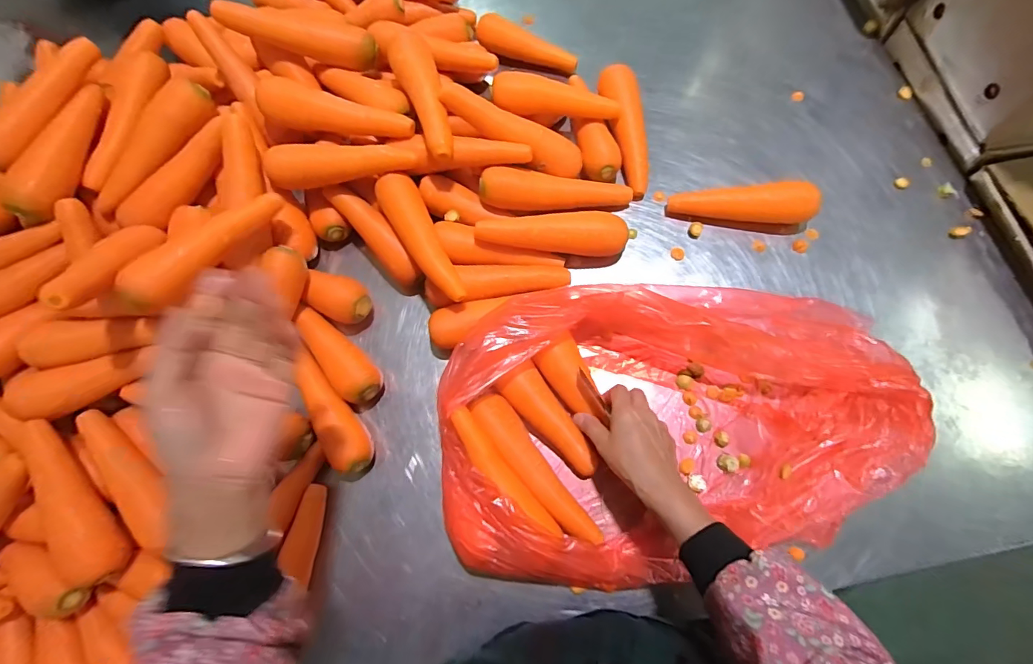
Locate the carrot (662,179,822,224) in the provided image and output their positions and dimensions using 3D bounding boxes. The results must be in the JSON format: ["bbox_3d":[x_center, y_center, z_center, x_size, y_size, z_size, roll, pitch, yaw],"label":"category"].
[{"bbox_3d":[0.299,-0.173,0.579,0.180,0.048,0.039,6,74,4],"label":"carrot"}]

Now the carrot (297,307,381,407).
[{"bbox_3d":[-0.219,0.031,0.544,0.053,0.050,0.137,-44,77,-10],"label":"carrot"}]

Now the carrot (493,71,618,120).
[{"bbox_3d":[0.055,-0.318,0.601,0.181,0.039,0.037,0,72,-18],"label":"carrot"}]

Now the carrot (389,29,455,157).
[{"bbox_3d":[-0.116,-0.302,0.560,0.057,0.046,0.208,-21,74,-4],"label":"carrot"}]

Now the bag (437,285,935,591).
[{"bbox_3d":[0.175,0.094,0.483,0.503,0.090,0.302,-8,73,0],"label":"bag"}]

